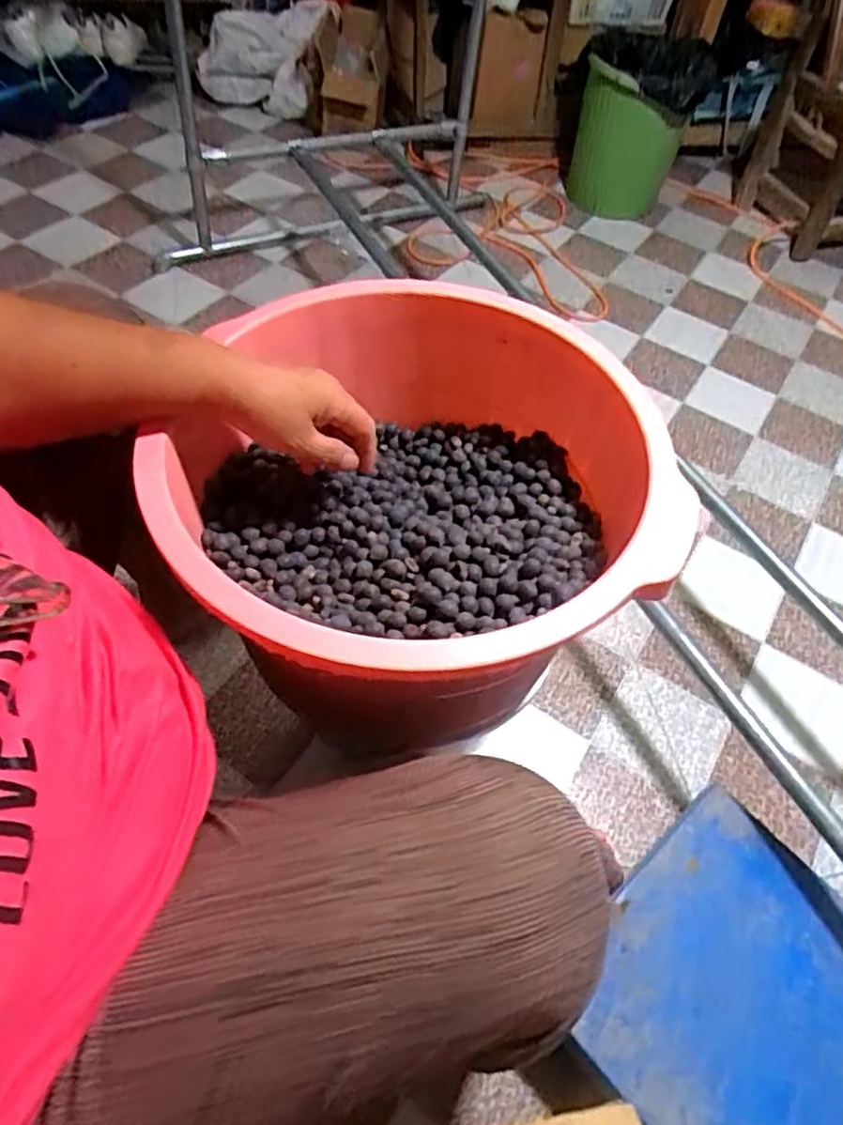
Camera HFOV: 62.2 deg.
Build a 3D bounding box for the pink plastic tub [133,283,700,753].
[{"bbox_3d":[-0.014,-0.037,0.544,0.340,0.177,0.345,2,52,-2],"label":"pink plastic tub"}]

